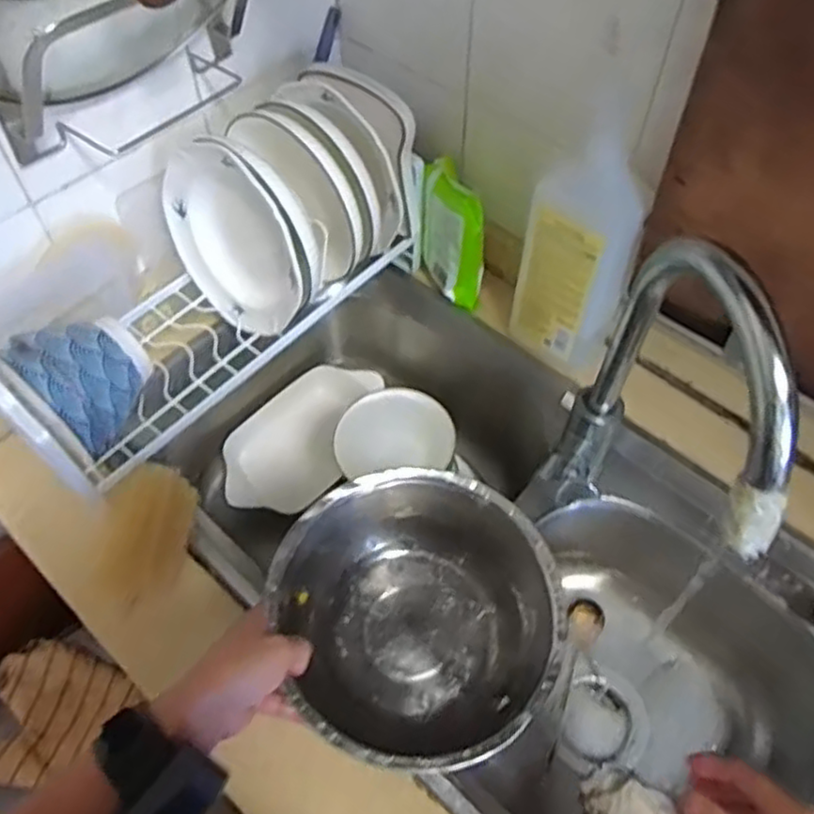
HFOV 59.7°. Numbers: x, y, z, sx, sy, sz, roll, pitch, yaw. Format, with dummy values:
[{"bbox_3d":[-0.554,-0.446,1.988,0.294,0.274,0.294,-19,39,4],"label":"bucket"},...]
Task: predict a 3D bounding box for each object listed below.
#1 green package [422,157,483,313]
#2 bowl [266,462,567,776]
[{"bbox_3d":[0.050,-0.184,0.772,0.076,0.159,0.033,34,57,28],"label":"green package"},{"bbox_3d":[0.007,0.161,0.537,0.204,0.092,0.199,0,55,0],"label":"bowl"}]

